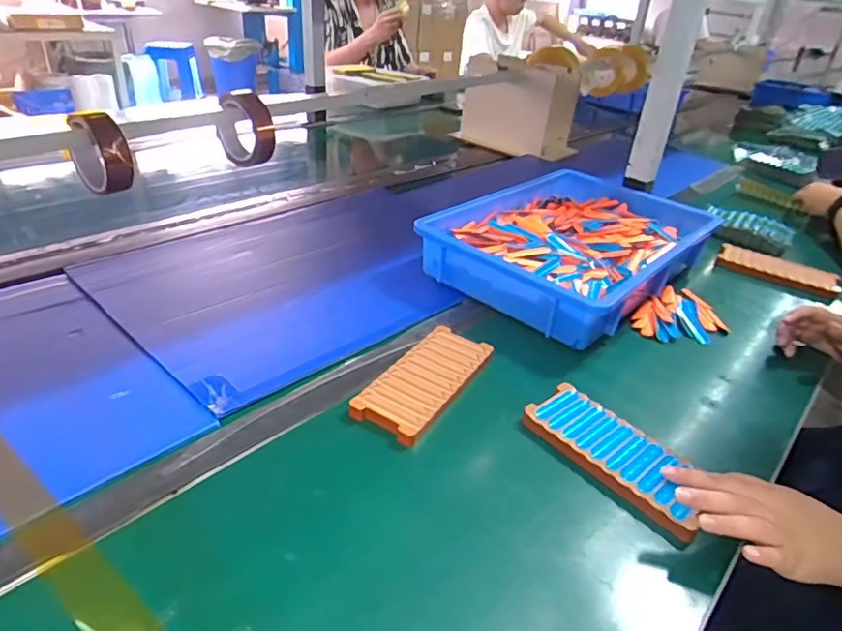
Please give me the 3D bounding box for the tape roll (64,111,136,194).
[{"bbox_3d":[-0.375,-0.192,0.646,0.089,0.084,0.037,28,38,32],"label":"tape roll"}]

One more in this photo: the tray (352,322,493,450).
[{"bbox_3d":[0.005,0.067,0.585,0.077,0.018,0.175,20,34,23],"label":"tray"}]

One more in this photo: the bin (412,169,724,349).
[{"bbox_3d":[0.246,-0.121,0.872,0.294,0.078,0.492,27,38,31],"label":"bin"}]

